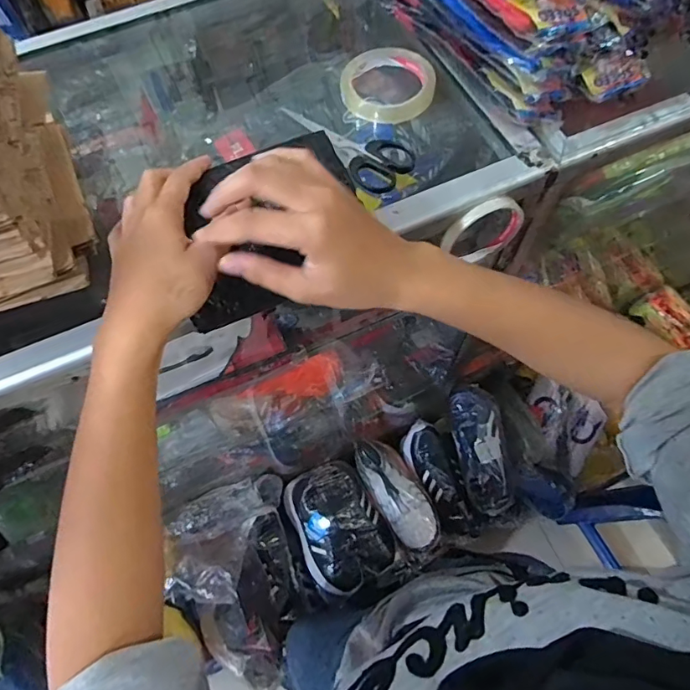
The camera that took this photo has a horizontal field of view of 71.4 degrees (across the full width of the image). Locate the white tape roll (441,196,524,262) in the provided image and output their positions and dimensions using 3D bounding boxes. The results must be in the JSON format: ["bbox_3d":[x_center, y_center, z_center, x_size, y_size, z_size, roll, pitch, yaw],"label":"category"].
[{"bbox_3d":[0.135,-0.111,0.488,0.091,0.093,0.019,-23,67,-8],"label":"white tape roll"}]

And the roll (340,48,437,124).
[{"bbox_3d":[0.046,-0.272,0.504,0.095,0.031,0.074,9,67,6],"label":"roll"}]

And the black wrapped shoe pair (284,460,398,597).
[{"bbox_3d":[-0.015,0.399,1.067,0.187,0.081,0.257,-26,68,-9],"label":"black wrapped shoe pair"}]

